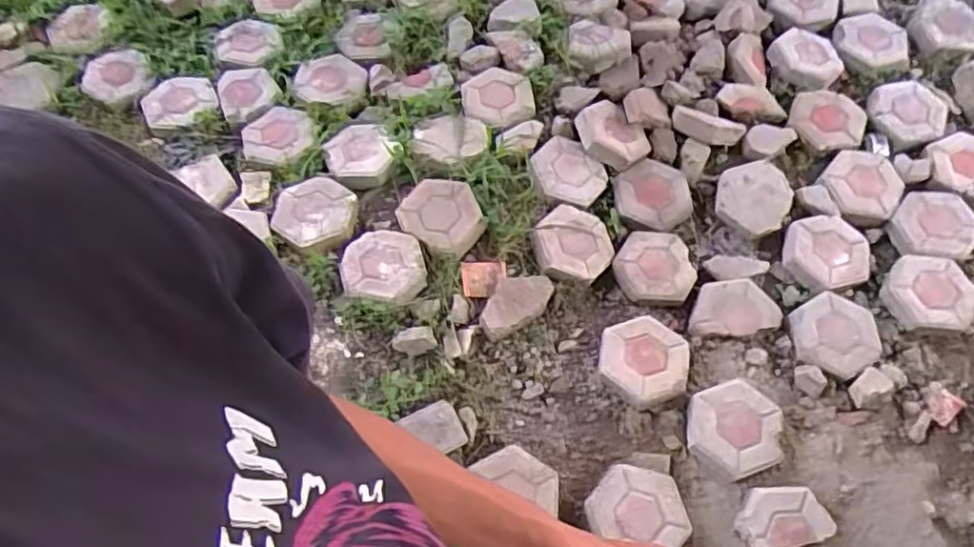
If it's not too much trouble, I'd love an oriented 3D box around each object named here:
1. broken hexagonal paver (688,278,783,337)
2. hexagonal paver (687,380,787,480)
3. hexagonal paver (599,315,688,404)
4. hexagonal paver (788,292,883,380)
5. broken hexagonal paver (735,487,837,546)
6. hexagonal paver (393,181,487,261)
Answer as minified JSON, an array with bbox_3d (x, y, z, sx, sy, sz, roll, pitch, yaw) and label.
[{"bbox_3d":[0.615,0.075,1.639,0.234,0.053,0.148,-5,63,-2],"label":"broken hexagonal paver"},{"bbox_3d":[0.560,0.350,1.498,0.216,0.051,0.199,-20,64,-9],"label":"hexagonal paver"},{"bbox_3d":[0.374,0.200,1.566,0.208,0.044,0.218,11,63,7],"label":"hexagonal paver"},{"bbox_3d":[0.845,0.148,1.616,0.205,0.055,0.193,-31,66,-14],"label":"hexagonal paver"},{"bbox_3d":[0.641,0.527,1.430,0.206,0.068,0.130,-3,62,-1],"label":"broken hexagonal paver"},{"bbox_3d":[-0.110,-0.140,1.684,0.207,0.081,0.186,30,67,15],"label":"hexagonal paver"}]

